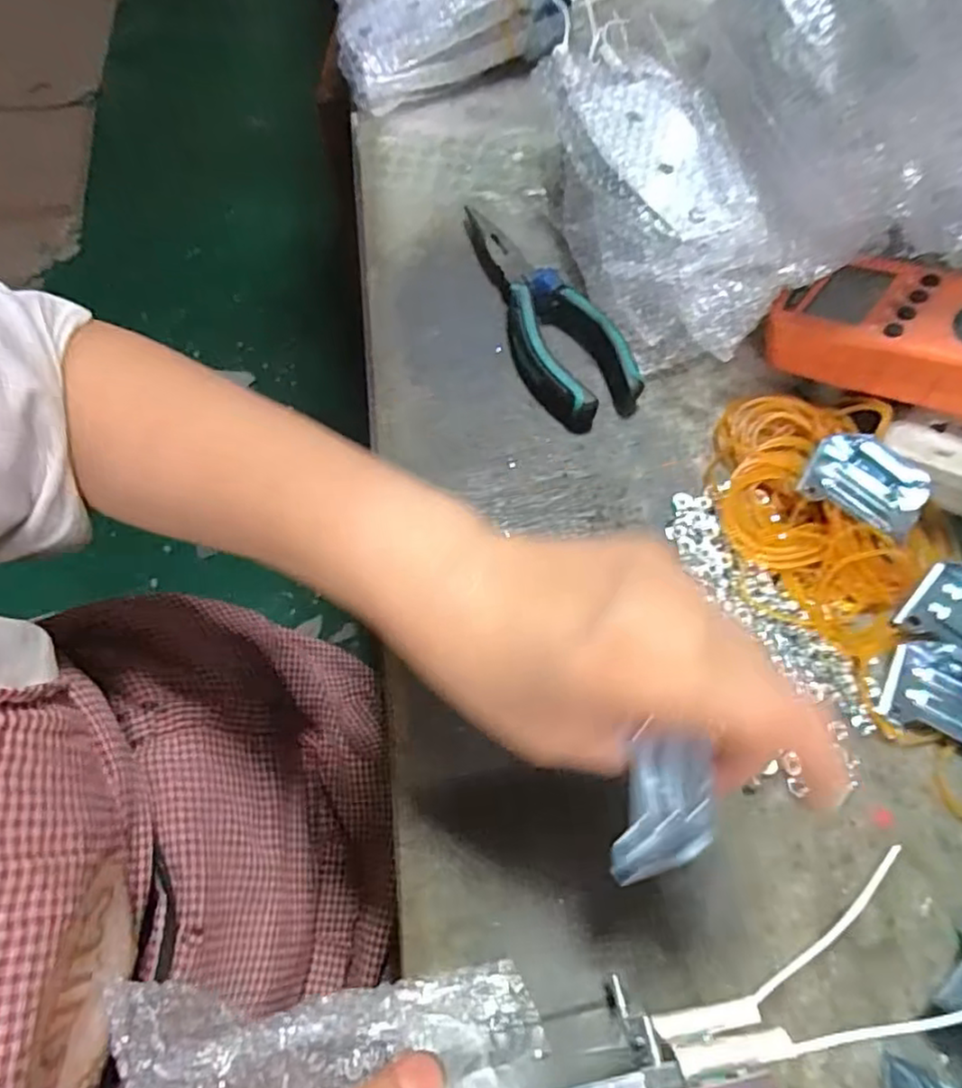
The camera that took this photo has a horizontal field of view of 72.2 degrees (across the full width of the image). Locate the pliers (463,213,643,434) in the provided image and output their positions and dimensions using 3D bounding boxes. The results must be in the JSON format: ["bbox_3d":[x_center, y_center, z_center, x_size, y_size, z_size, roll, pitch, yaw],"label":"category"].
[{"bbox_3d":[0.034,-0.133,0.366,0.053,0.015,0.151,-20,68,-9],"label":"pliers"}]

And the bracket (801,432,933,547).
[{"bbox_3d":[0.185,-0.027,0.314,0.056,0.015,0.039,30,69,11],"label":"bracket"}]

